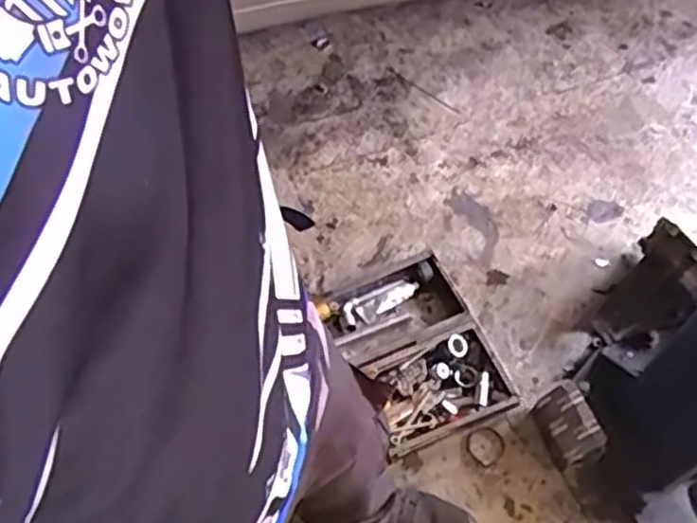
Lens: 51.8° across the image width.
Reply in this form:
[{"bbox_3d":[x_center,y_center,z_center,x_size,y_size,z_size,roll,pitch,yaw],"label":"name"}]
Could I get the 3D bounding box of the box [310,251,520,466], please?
[{"bbox_3d":[0.126,0.174,1.424,0.264,0.057,0.371,-23,62,-10],"label":"box"}]

